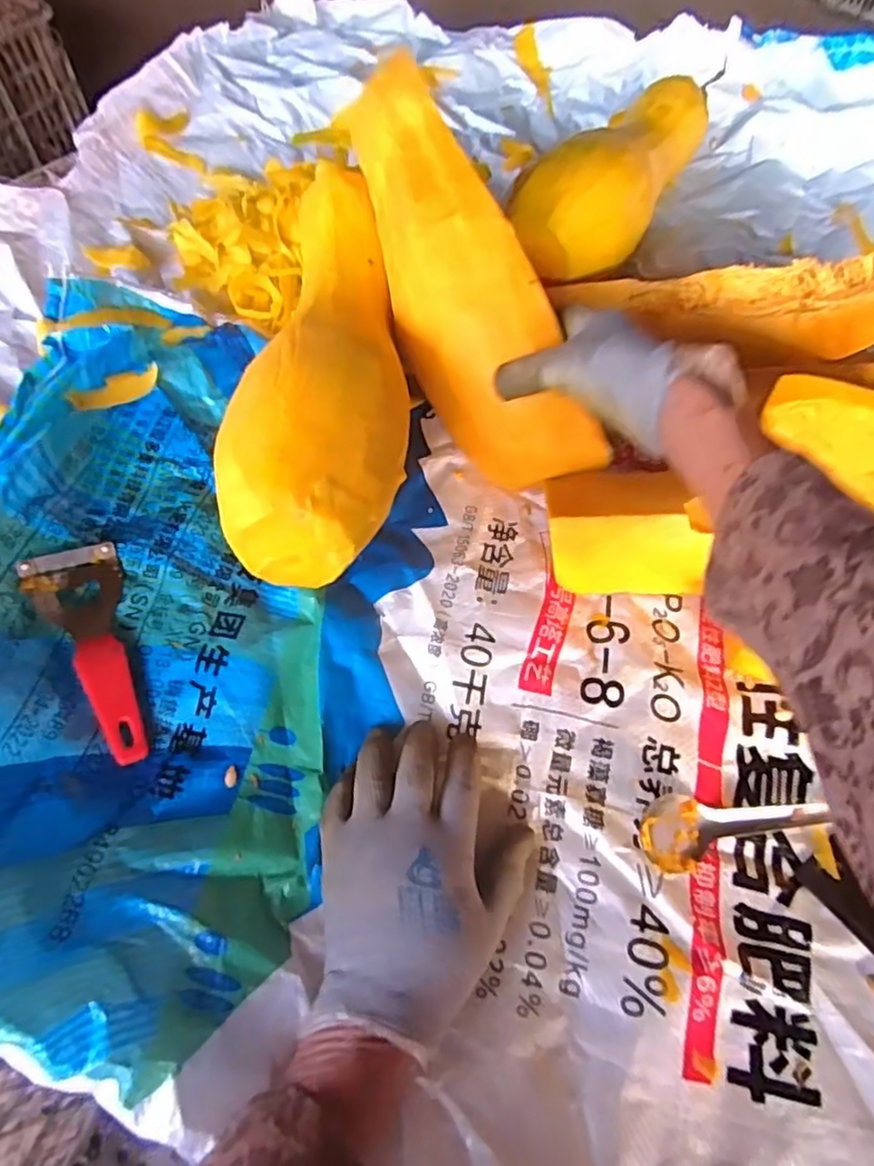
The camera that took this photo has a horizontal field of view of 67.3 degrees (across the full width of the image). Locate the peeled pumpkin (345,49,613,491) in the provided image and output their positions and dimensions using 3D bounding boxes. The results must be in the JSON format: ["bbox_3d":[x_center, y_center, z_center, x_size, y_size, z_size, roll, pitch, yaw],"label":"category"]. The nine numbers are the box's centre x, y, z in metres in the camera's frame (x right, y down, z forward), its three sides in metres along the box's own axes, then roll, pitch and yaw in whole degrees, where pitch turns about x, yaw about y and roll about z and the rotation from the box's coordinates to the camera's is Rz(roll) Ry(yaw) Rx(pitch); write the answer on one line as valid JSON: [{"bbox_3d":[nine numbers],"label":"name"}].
[{"bbox_3d":[0.013,-0.221,0.481,0.082,0.099,0.333,-21,84,-10],"label":"peeled pumpkin"}]

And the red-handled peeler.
[{"bbox_3d":[-0.212,0.040,0.425,0.055,0.021,0.149,-24,67,-33],"label":"red-handled peeler"}]

